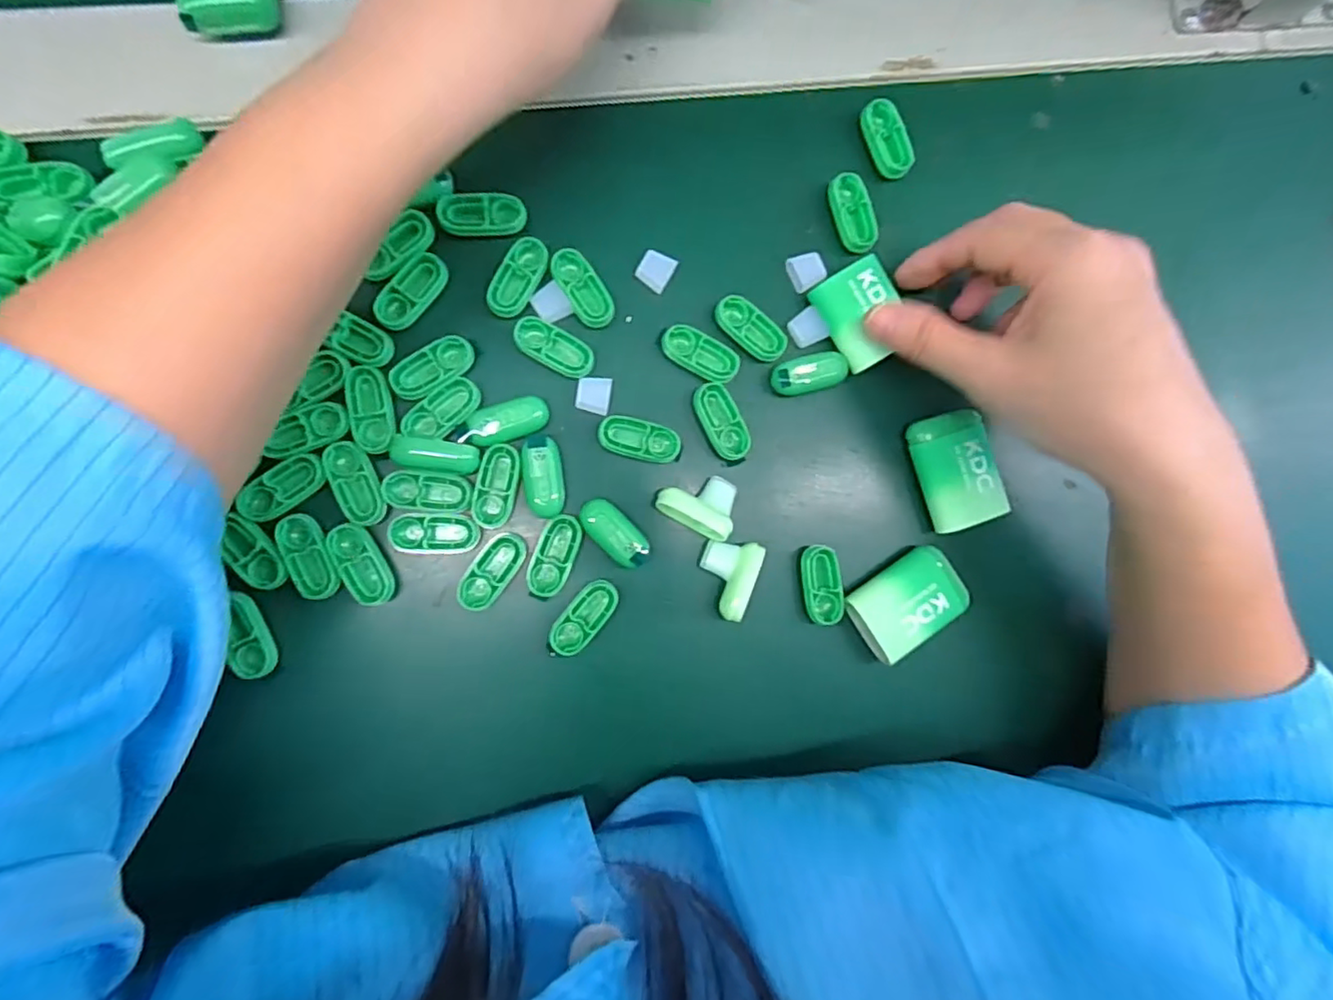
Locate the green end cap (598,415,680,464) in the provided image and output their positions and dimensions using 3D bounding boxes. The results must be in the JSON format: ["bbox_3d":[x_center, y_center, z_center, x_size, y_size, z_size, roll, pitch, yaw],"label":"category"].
[{"bbox_3d":[-0.011,-0.025,0.261,0.034,0.004,0.016,13,84,-11],"label":"green end cap"}]

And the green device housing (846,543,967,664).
[{"bbox_3d":[0.104,0.044,0.273,0.051,0.015,0.033,-35,94,-12],"label":"green device housing"}]

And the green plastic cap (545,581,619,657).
[{"bbox_3d":[-0.034,0.049,0.254,0.017,0.005,0.035,38,80,-8],"label":"green plastic cap"}]

